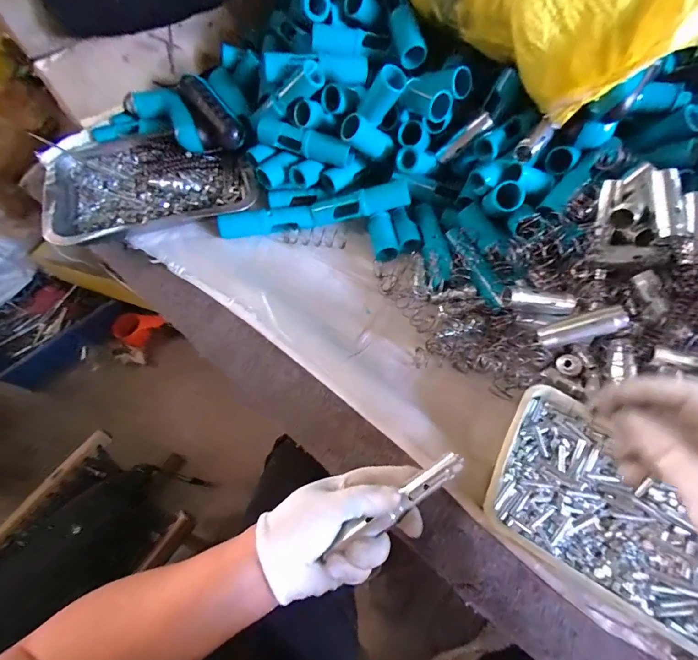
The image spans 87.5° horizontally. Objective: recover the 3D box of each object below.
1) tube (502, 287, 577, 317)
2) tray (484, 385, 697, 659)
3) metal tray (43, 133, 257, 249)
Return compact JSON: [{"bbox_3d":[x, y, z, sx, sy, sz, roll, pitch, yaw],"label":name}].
[{"bbox_3d":[0.189,-0.028,0.359,0.069,0.020,0.025,9,64,5],"label":"tube"},{"bbox_3d":[0.222,0.154,0.310,0.200,0.045,0.137,29,67,14],"label":"tray"},{"bbox_3d":[-0.261,-0.201,0.481,0.260,0.032,0.172,-14,64,-6],"label":"metal tray"}]

